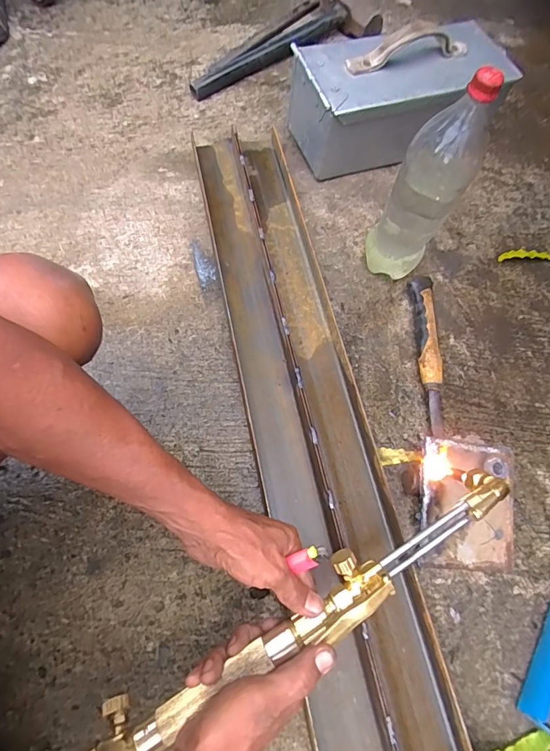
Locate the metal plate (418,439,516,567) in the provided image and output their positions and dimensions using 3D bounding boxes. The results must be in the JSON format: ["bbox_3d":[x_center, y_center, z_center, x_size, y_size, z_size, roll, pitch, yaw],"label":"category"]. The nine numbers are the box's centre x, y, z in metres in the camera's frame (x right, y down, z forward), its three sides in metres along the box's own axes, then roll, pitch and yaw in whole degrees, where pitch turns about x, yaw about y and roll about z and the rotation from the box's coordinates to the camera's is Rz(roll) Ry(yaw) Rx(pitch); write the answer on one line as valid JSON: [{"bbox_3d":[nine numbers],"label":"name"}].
[{"bbox_3d":[0.243,0.161,0.517,0.120,0.012,0.151,6,81,-7],"label":"metal plate"}]

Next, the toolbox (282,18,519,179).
[{"bbox_3d":[0.219,-0.484,0.716,0.358,0.152,0.151,-13,70,-15],"label":"toolbox"}]

